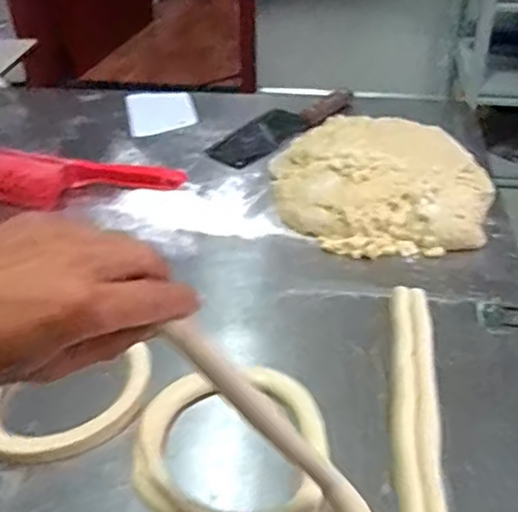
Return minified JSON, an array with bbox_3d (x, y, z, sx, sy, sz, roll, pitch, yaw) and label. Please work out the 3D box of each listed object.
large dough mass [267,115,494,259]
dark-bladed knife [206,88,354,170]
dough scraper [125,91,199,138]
[{"bbox_3d":[0.156,-0.106,0.859,0.271,0.066,0.276,-4,38,-3],"label":"large dough mass"},{"bbox_3d":[0.042,-0.212,1.029,0.095,0.023,0.273,29,48,33],"label":"dark-bladed knife"},{"bbox_3d":[-0.164,-0.245,1.098,0.111,0.009,0.167,-9,37,-10],"label":"dough scraper"}]

